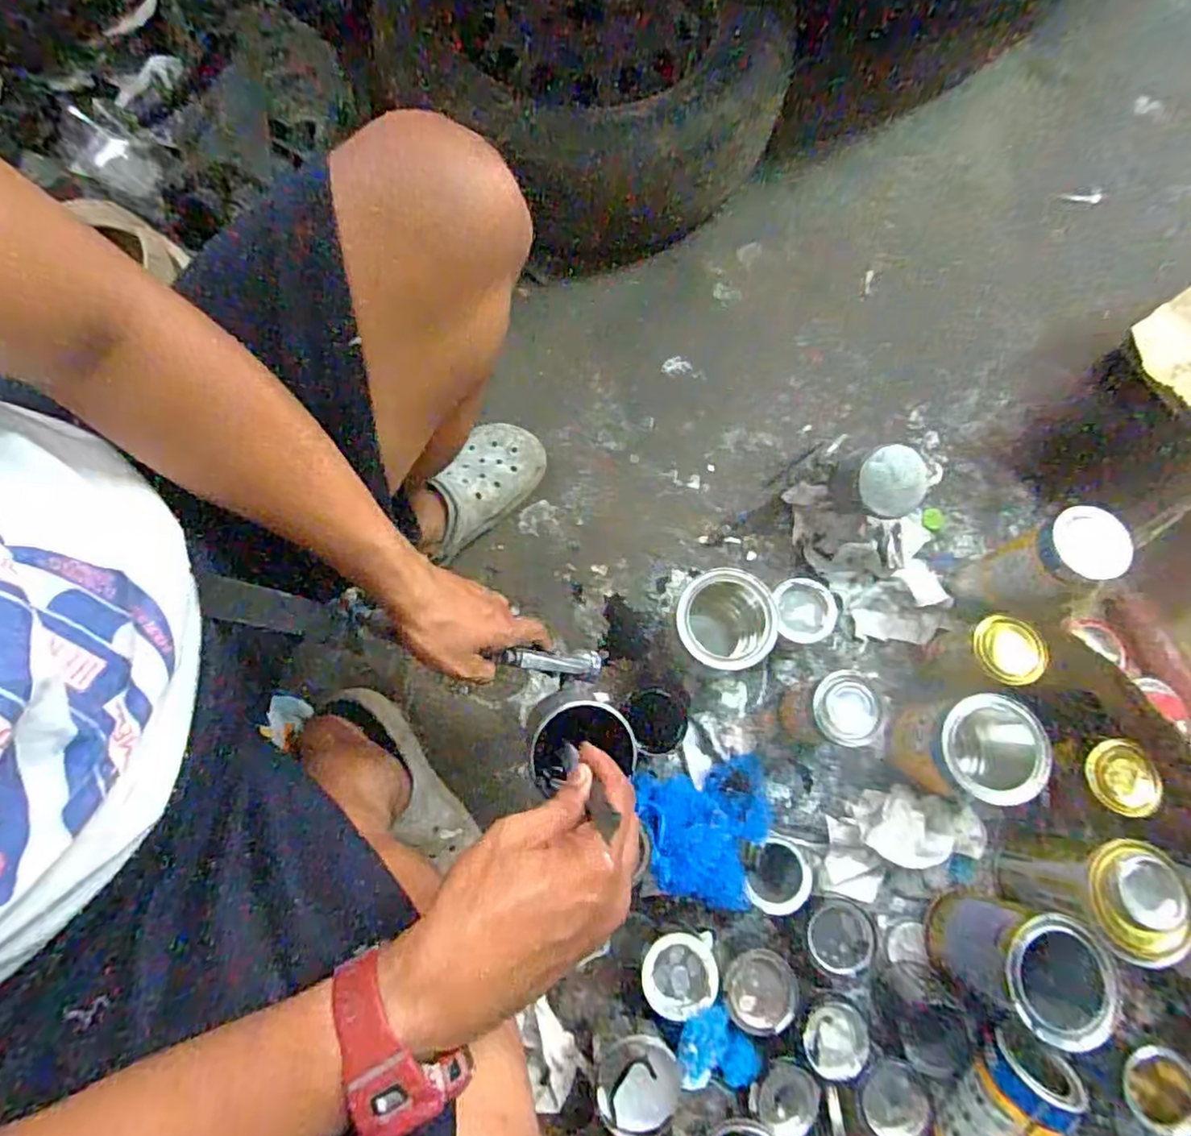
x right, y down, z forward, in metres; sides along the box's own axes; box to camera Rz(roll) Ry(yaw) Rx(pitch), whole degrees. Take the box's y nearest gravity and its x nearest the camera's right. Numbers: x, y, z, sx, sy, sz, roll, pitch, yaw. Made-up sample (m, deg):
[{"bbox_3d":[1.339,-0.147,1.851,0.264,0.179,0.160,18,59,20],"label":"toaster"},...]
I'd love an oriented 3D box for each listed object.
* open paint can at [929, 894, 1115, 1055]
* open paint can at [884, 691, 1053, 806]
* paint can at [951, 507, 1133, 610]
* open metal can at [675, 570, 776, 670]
[{"bbox_3d":[0.410,0.382,0.630,0.099,0.133,0.102,0,75,-1],"label":"open paint can"},{"bbox_3d":[0.386,0.189,0.670,0.114,0.104,0.102,-13,76,-4],"label":"open paint can"},{"bbox_3d":[0.472,0.003,0.715,0.062,0.211,0.068,0,75,-1],"label":"paint can"},{"bbox_3d":[0.138,0.065,0.734,0.097,0.141,0.106,0,75,-1],"label":"open metal can"}]

